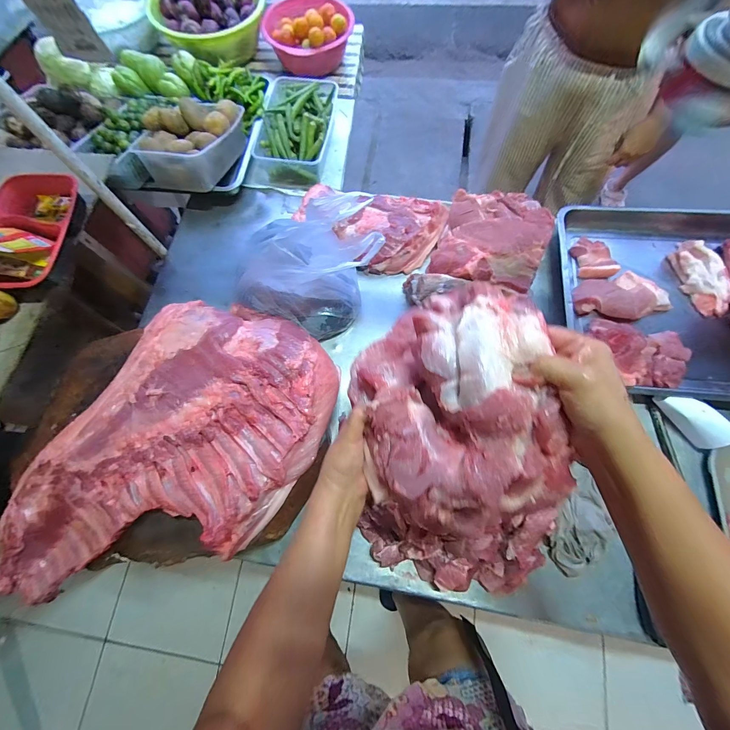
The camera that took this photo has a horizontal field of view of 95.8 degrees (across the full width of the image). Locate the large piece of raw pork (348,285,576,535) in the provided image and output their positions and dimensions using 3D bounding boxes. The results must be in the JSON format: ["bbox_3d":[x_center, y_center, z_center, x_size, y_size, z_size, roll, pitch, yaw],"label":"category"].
[{"bbox_3d":[0.083,0.044,0.345,0.191,0.112,0.235,-12,74,-1],"label":"large piece of raw pork"}]

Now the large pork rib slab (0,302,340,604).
[{"bbox_3d":[-0.264,0.128,0.480,0.327,0.078,0.489,27,77,9],"label":"large pork rib slab"}]

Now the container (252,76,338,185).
[{"bbox_3d":[-0.159,-0.563,0.789,0.162,0.093,0.261,10,75,5],"label":"container"}]

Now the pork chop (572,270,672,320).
[{"bbox_3d":[0.485,-0.134,0.632,0.178,0.032,0.092,-9,74,-1],"label":"pork chop"}]

